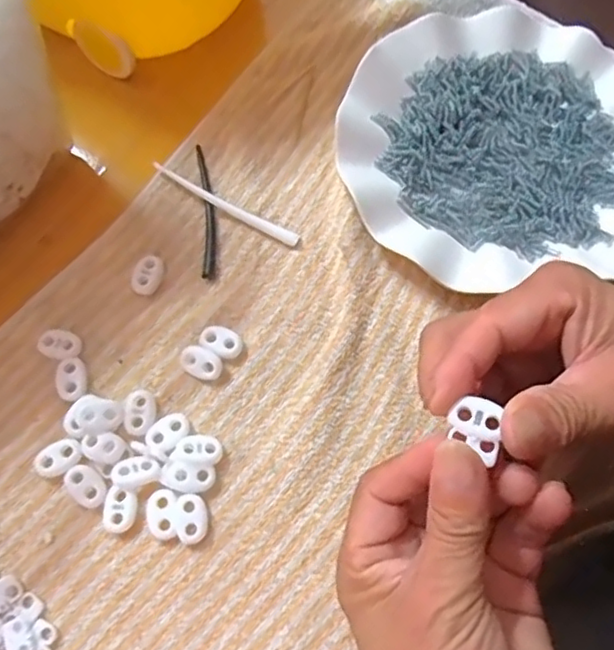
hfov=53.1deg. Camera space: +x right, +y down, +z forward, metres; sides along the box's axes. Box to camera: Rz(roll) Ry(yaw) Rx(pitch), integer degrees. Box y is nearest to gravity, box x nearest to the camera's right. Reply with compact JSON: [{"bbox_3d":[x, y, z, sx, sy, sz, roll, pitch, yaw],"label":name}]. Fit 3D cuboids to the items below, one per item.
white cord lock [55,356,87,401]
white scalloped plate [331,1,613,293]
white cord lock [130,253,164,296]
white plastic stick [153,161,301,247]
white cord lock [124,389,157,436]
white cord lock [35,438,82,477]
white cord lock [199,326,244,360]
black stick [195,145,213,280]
[{"bbox_3d":[-0.120,0.027,0.311,0.015,0.004,0.022,-19,71,-7],"label":"white cord lock"},{"bbox_3d":[0.111,-0.105,0.347,0.183,0.018,0.173,0,70,0],"label":"white scalloped plate"},{"bbox_3d":[-0.086,-0.028,0.332,0.015,0.004,0.024,11,70,4],"label":"white cord lock"},{"bbox_3d":[-0.046,-0.068,0.346,0.093,0.007,0.008,29,72,10],"label":"white plastic stick"},{"bbox_3d":[-0.083,0.043,0.306,0.015,0.004,0.023,0,70,-1],"label":"white cord lock"},{"bbox_3d":[-0.120,0.064,0.296,0.021,0.004,0.016,-20,71,-8],"label":"white cord lock"},{"bbox_3d":[-0.044,0.009,0.318,0.022,0.006,0.015,27,72,9],"label":"white cord lock"},{"bbox_3d":[-0.057,-0.066,0.348,0.007,0.004,0.084,-6,70,-1],"label":"black stick"}]

